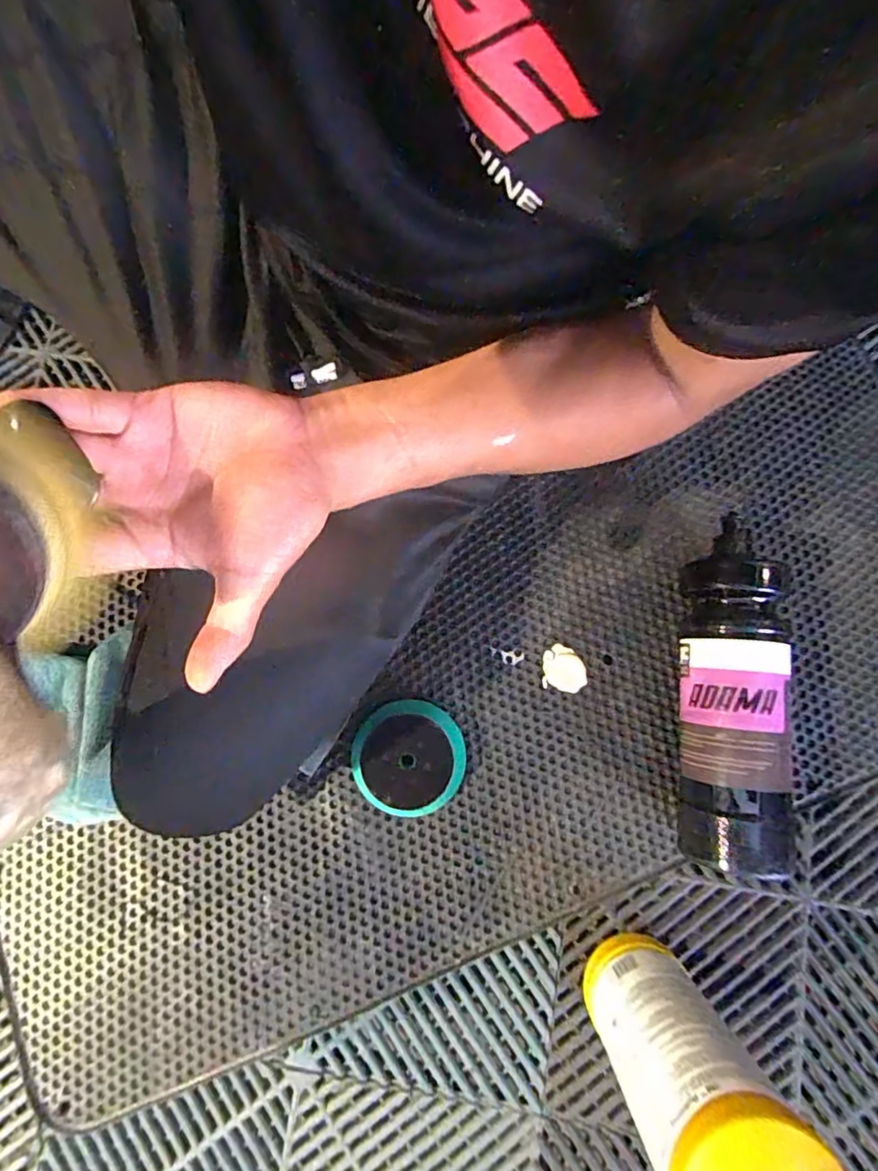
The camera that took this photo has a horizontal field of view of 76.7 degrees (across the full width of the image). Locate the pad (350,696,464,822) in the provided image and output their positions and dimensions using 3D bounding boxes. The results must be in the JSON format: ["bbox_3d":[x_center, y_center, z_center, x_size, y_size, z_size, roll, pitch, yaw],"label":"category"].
[{"bbox_3d":[-0.026,0.148,0.478,0.093,0.026,0.093,32,82,7],"label":"pad"}]

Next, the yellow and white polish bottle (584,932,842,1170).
[{"bbox_3d":[0.151,0.305,0.346,0.082,0.245,0.075,-27,80,-4],"label":"yellow and white polish bottle"}]

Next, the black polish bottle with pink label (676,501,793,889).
[{"bbox_3d":[0.234,0.082,0.452,0.070,0.089,0.272,7,80,2],"label":"black polish bottle with pink label"}]

